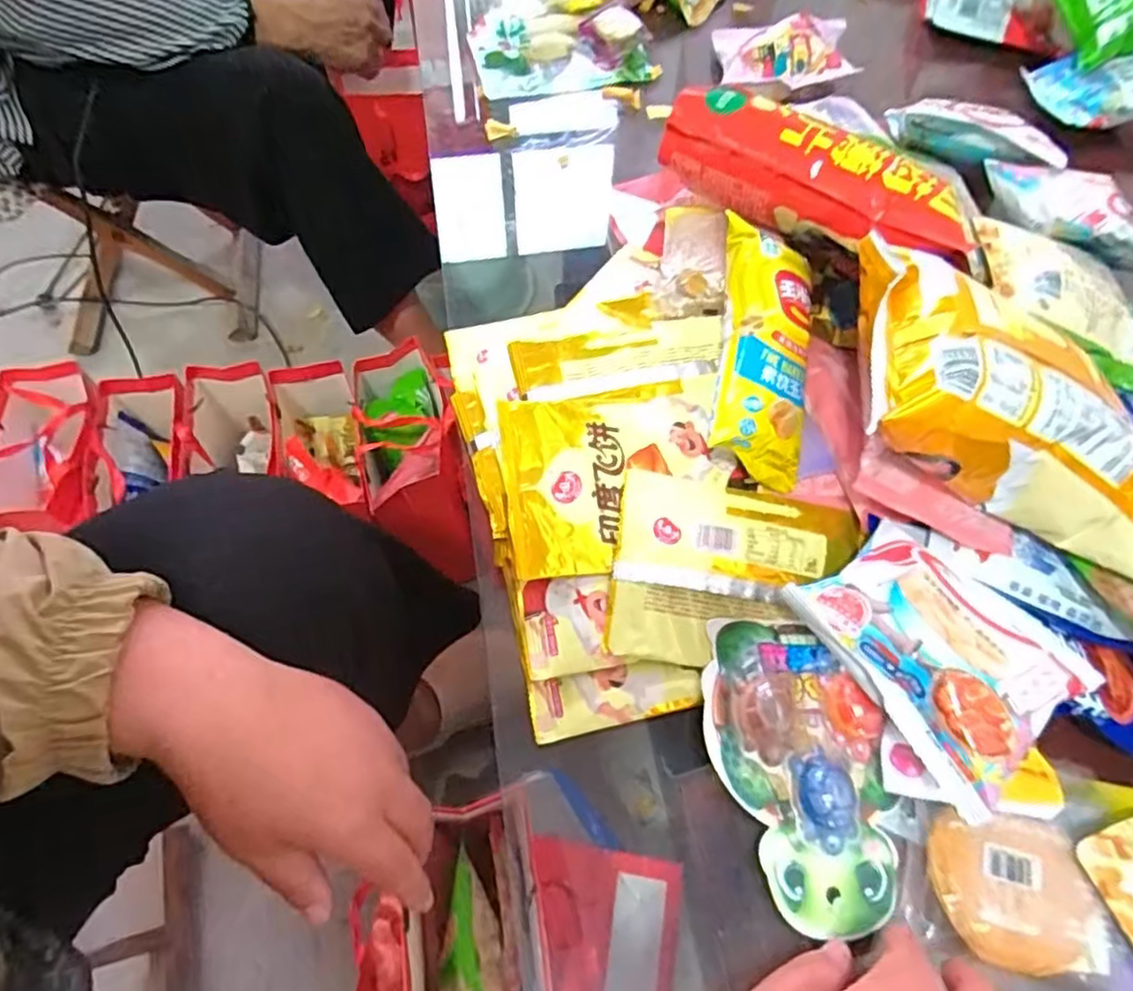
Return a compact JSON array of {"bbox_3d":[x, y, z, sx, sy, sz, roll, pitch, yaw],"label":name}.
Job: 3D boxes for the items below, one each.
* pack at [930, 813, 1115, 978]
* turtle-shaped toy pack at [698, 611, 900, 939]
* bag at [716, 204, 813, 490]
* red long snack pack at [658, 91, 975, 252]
[{"bbox_3d":[0.214,0.188,0.326,0.072,0.013,0.064,1,62,-2],"label":"pack"},{"bbox_3d":[0.121,0.137,0.353,0.082,0.028,0.149,-10,63,-8],"label":"turtle-shaped toy pack"},{"bbox_3d":[0.112,-0.084,0.399,0.055,0.039,0.150,3,81,-1],"label":"bag"},{"bbox_3d":[0.155,-0.202,0.438,0.195,0.045,0.047,35,66,15],"label":"red long snack pack"}]

